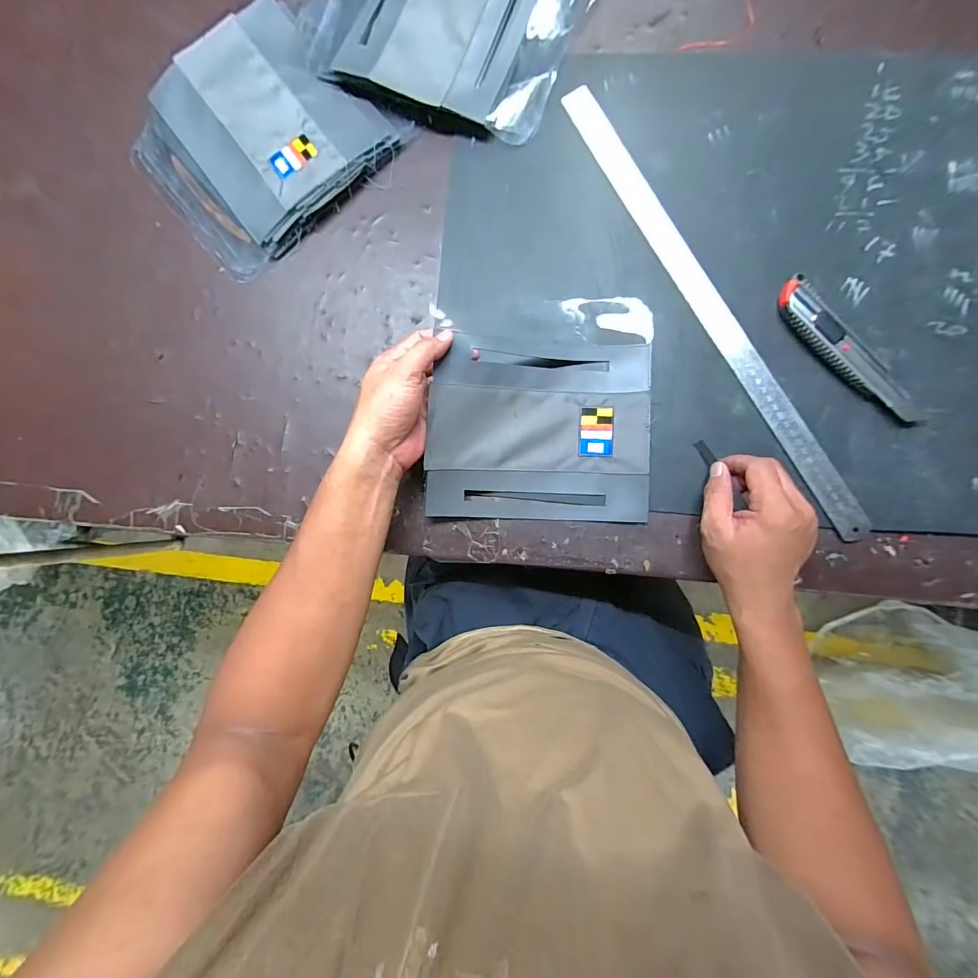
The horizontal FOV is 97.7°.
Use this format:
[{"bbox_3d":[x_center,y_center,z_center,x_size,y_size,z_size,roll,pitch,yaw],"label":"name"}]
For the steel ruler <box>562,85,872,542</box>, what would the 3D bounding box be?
[{"bbox_3d":[0.217,-0.187,0.425,0.033,0.006,0.521,-28,84,1],"label":"steel ruler"}]

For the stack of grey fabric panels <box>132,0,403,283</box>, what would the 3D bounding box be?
[{"bbox_3d":[-0.260,-0.384,0.470,0.233,0.020,0.240,-42,84,1],"label":"stack of grey fabric panels"}]

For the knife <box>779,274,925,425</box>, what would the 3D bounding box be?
[{"bbox_3d":[0.337,-0.128,0.403,0.040,0.016,0.170,-36,85,2],"label":"knife"}]

